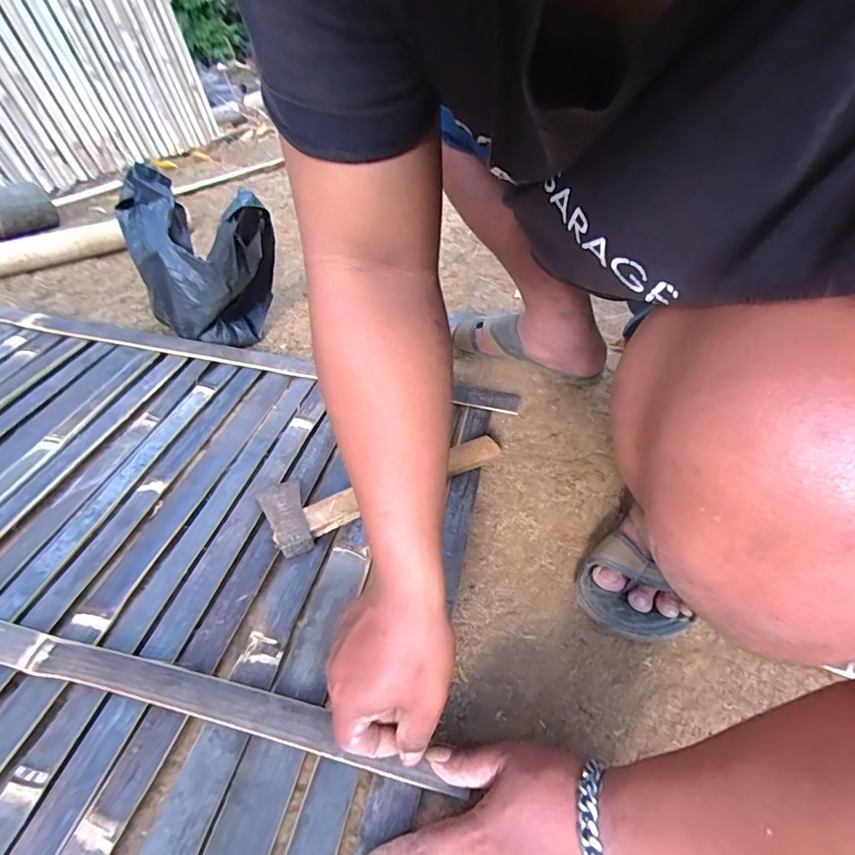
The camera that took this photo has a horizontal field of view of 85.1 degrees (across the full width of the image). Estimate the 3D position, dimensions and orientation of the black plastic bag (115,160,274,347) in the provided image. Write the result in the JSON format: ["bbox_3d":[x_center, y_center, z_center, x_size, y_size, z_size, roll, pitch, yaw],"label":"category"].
[{"bbox_3d":[-0.330,-0.234,0.685,0.215,0.212,0.102,13,46,11],"label":"black plastic bag"}]

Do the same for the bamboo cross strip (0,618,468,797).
[{"bbox_3d":[-0.406,0.176,0.411,0.853,0.018,0.033,10,45,10],"label":"bamboo cross strip"}]

